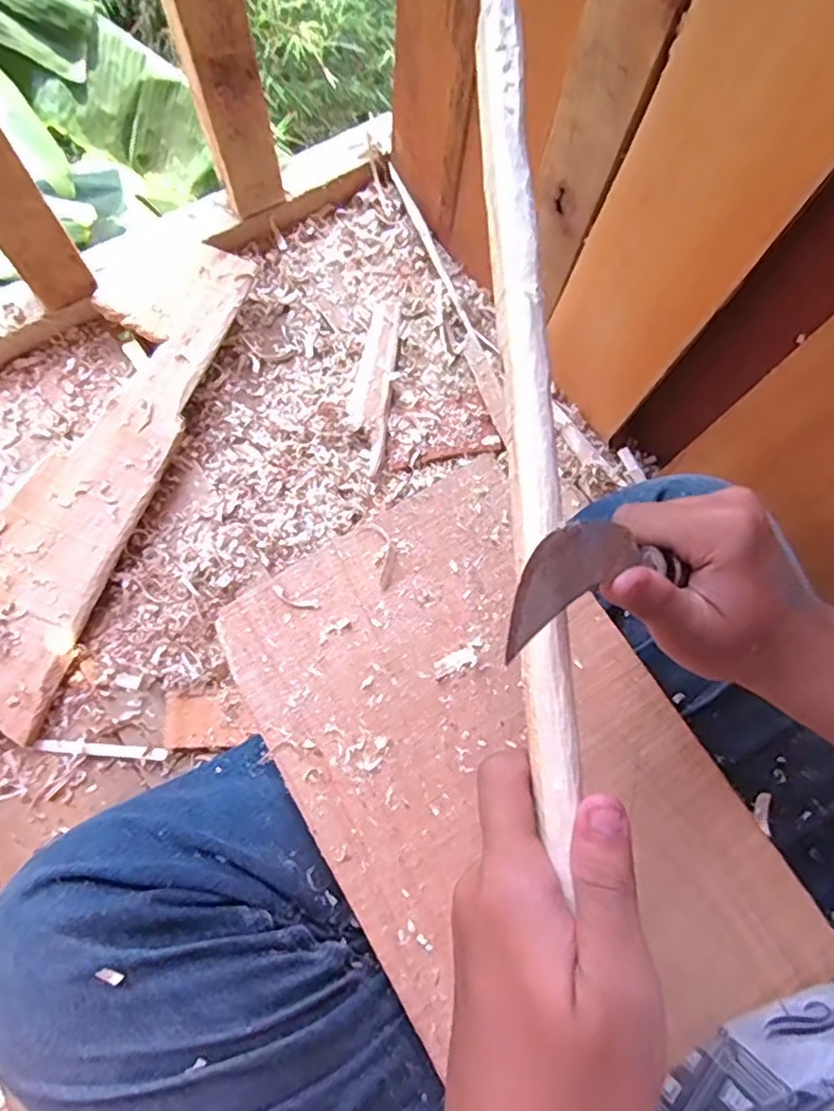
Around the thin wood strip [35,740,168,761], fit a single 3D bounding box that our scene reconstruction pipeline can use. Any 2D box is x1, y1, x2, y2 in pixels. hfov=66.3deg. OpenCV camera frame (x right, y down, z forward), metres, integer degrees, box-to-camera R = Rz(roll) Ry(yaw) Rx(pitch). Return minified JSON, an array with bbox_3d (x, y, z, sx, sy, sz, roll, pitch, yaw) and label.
[{"bbox_3d":[-0.258,0.159,0.522,0.106,0.006,0.010,5,74,-1],"label":"thin wood strip"}]

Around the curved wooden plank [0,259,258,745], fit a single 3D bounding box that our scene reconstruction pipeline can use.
[{"bbox_3d":[-0.286,-0.077,0.561,0.113,0.031,0.435,20,75,4],"label":"curved wooden plank"}]

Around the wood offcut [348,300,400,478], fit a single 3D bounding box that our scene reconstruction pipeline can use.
[{"bbox_3d":[-0.041,-0.168,0.614,0.037,0.019,0.178,7,74,0],"label":"wood offcut"}]

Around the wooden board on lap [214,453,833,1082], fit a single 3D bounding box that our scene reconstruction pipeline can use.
[{"bbox_3d":[0.047,0.116,0.342,0.200,0.008,0.313,-33,78,-10],"label":"wooden board on lap"}]

